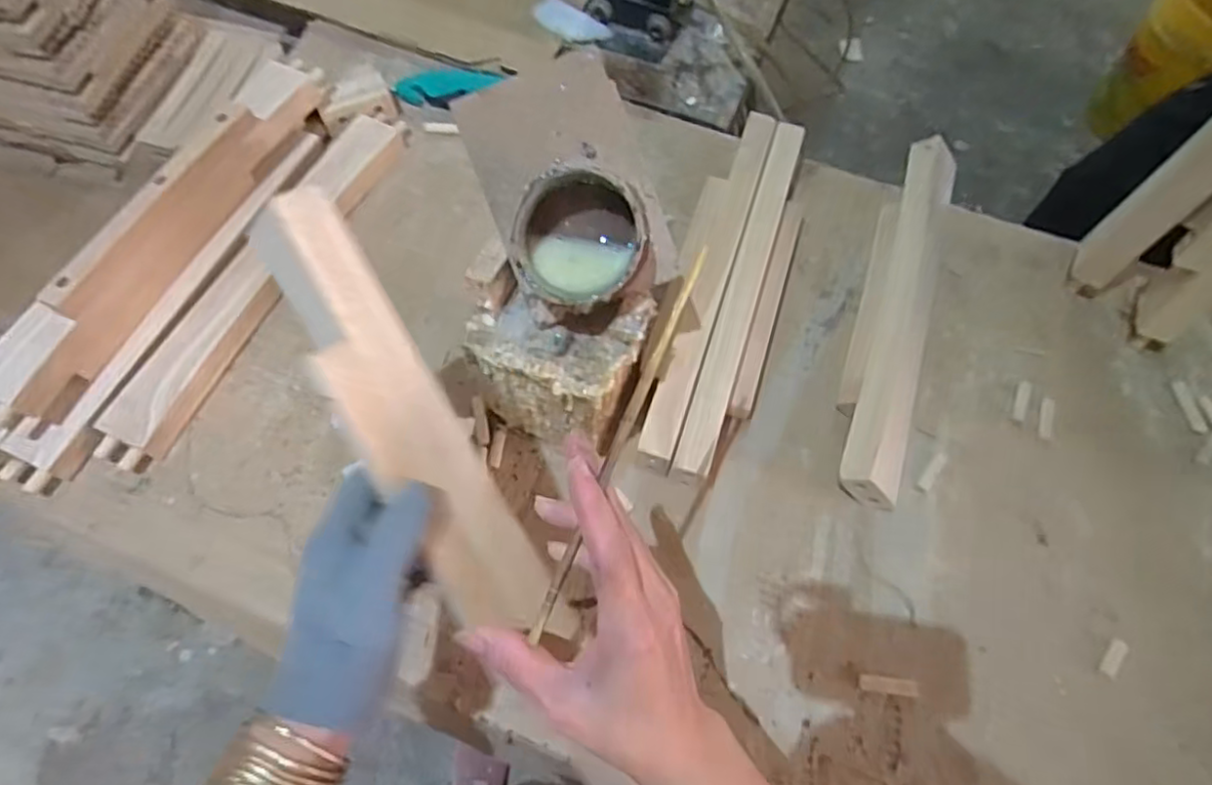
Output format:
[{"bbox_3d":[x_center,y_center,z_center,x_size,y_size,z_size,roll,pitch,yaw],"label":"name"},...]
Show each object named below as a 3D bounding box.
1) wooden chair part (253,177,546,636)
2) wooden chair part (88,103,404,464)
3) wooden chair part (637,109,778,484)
[{"bbox_3d":[-0.101,0.018,0.340,0.047,0.023,0.243,-29,99,-13],"label":"wooden chair part"},{"bbox_3d":[-0.308,-0.114,0.612,0.053,0.034,0.402,22,66,8],"label":"wooden chair part"},{"bbox_3d":[0.098,-0.102,0.614,0.030,0.054,0.381,18,66,6],"label":"wooden chair part"}]

